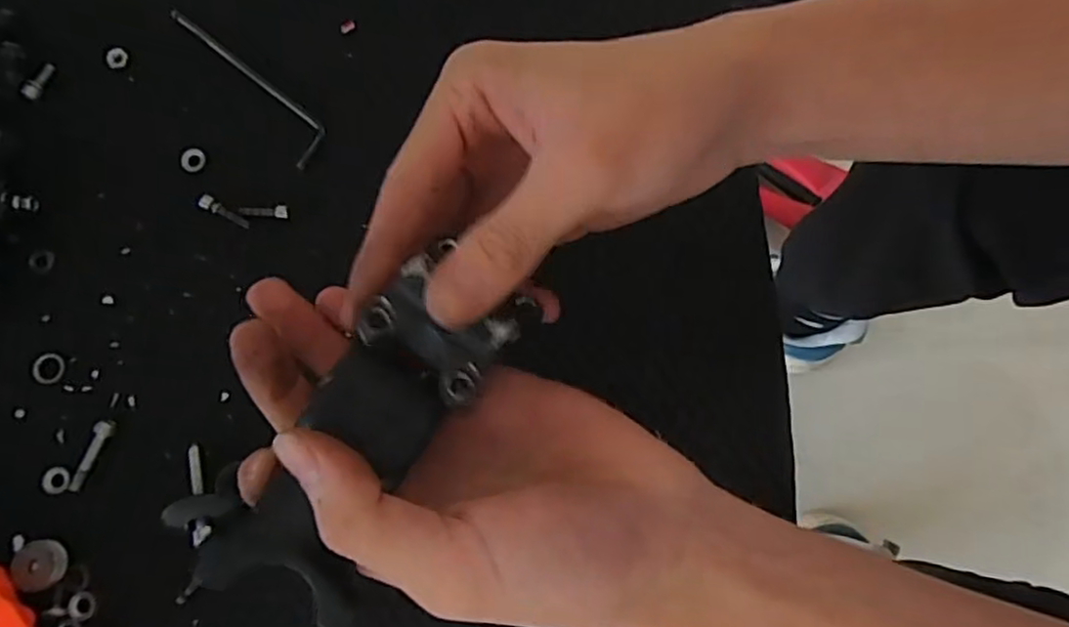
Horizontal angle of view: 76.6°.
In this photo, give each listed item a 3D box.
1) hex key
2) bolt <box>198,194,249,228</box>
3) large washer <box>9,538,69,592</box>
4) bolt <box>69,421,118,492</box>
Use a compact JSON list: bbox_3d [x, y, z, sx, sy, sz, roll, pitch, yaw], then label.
[{"bbox_3d":[-0.147,-0.118,0.341,0.112,0.006,0.021,44,80,8],"label":"hex key"},{"bbox_3d":[-0.150,-0.049,0.328,0.026,0.004,0.006,27,78,5],"label":"bolt"},{"bbox_3d":[-0.216,0.109,0.295,0.021,0.006,0.020,0,77,-1],"label":"large washer"},{"bbox_3d":[-0.202,0.064,0.307,0.009,0.004,0.034,26,78,5],"label":"bolt"}]

